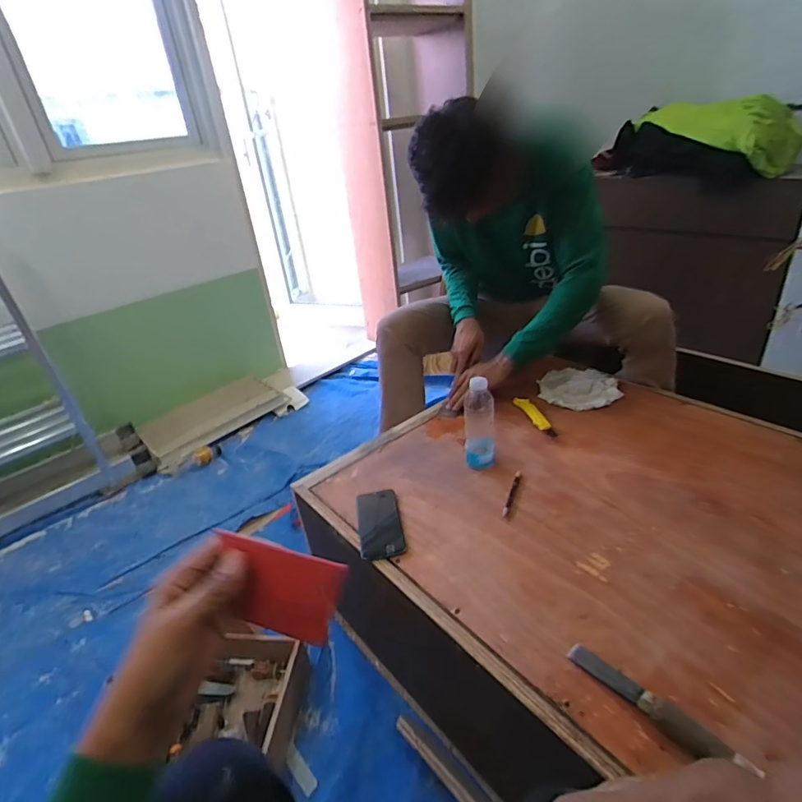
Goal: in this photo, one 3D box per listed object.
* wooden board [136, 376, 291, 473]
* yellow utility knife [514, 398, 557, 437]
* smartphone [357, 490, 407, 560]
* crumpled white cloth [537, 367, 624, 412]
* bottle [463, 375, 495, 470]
[{"bbox_3d":[-0.721,0.071,1.858,0.266,0.075,0.522,21,40,40],"label":"wooden board"},{"bbox_3d":[0.304,0.031,1.109,0.034,0.014,0.168,-12,30,-8],"label":"yellow utility knife"},{"bbox_3d":[-0.038,0.213,0.854,0.073,0.010,0.151,-9,30,-3],"label":"smartphone"},{"bbox_3d":[0.441,-0.037,1.172,0.207,0.025,0.178,-20,32,-21],"label":"crumpled white cloth"},{"bbox_3d":[0.152,0.047,0.937,0.059,0.171,0.052,-1,30,10],"label":"bottle"}]

